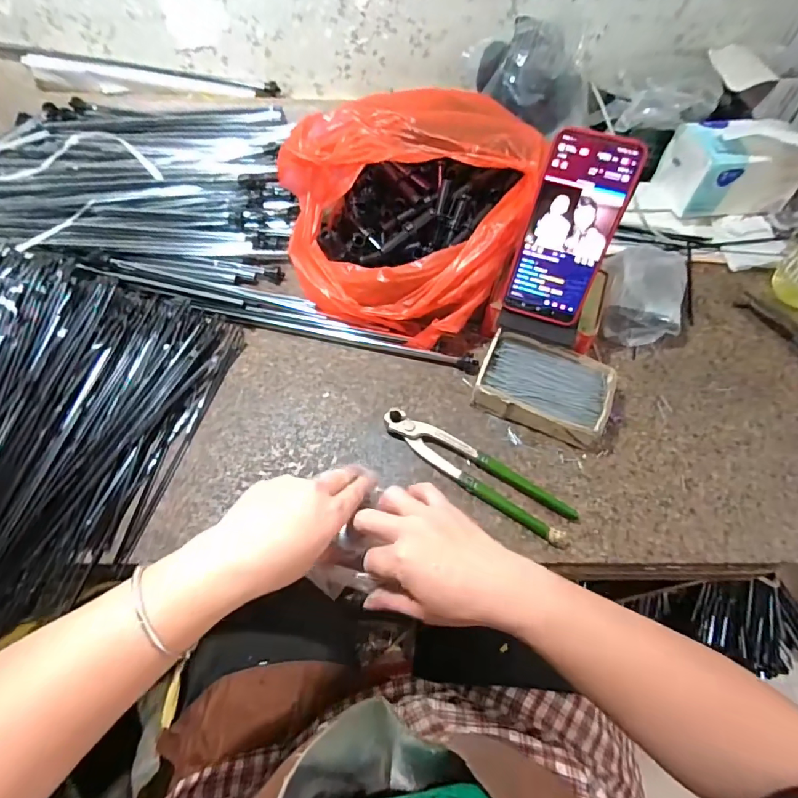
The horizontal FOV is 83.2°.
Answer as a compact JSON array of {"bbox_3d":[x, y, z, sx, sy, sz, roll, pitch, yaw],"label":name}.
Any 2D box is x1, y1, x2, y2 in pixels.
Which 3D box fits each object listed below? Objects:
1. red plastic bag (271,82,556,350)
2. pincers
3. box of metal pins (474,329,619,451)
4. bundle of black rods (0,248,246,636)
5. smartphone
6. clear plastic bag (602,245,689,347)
[{"bbox_3d":[0.011,-0.212,0.503,0.246,0.137,0.255,16,60,10],"label":"red plastic bag"},{"bbox_3d":[0.074,0.067,0.431,0.197,0.024,0.041,31,63,17],"label":"pincers"},{"bbox_3d":[0.150,-0.010,0.466,0.130,0.043,0.087,18,60,11],"label":"box of metal pins"},{"bbox_3d":[-0.396,0.021,0.406,0.355,0.099,0.390,14,59,9],"label":"bundle of black rods"},{"bbox_3d":[0.156,-0.152,0.417,0.078,0.164,0.009,20,32,12],"label":"smartphone"},{"bbox_3d":[0.283,-0.119,0.524,0.085,0.055,0.111,11,59,7],"label":"clear plastic bag"}]

